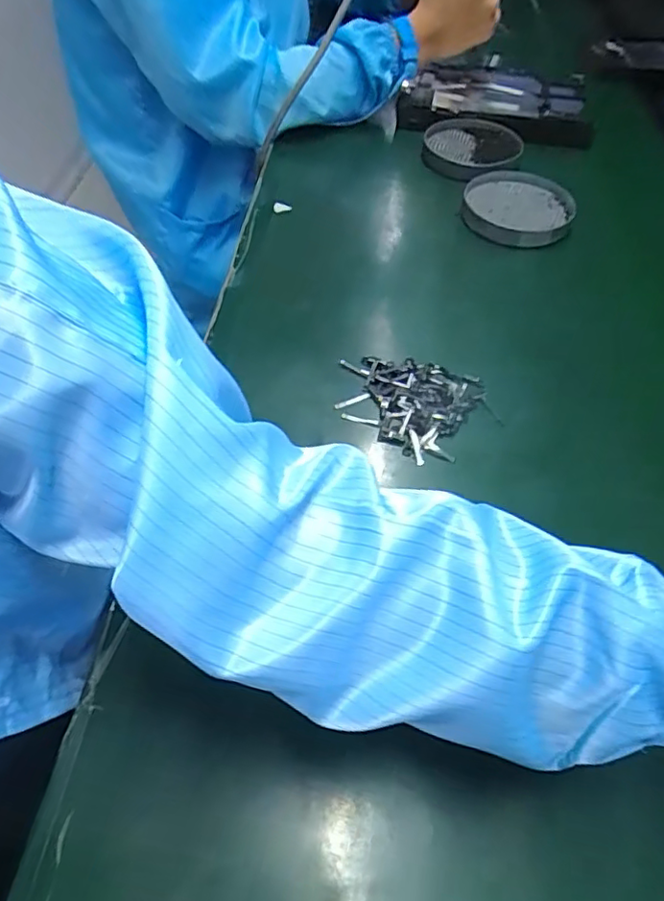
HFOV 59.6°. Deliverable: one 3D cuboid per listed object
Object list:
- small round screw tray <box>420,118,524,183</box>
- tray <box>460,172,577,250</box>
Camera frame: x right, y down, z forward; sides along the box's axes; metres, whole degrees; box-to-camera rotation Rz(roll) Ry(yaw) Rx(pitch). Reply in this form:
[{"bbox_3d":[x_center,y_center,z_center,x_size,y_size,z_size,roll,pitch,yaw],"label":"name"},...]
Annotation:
[{"bbox_3d":[0.170,-0.367,0.711,0.114,0.026,0.126,14,54,4],"label":"small round screw tray"},{"bbox_3d":[0.200,-0.262,0.628,0.116,0.018,0.130,20,54,8],"label":"tray"}]

